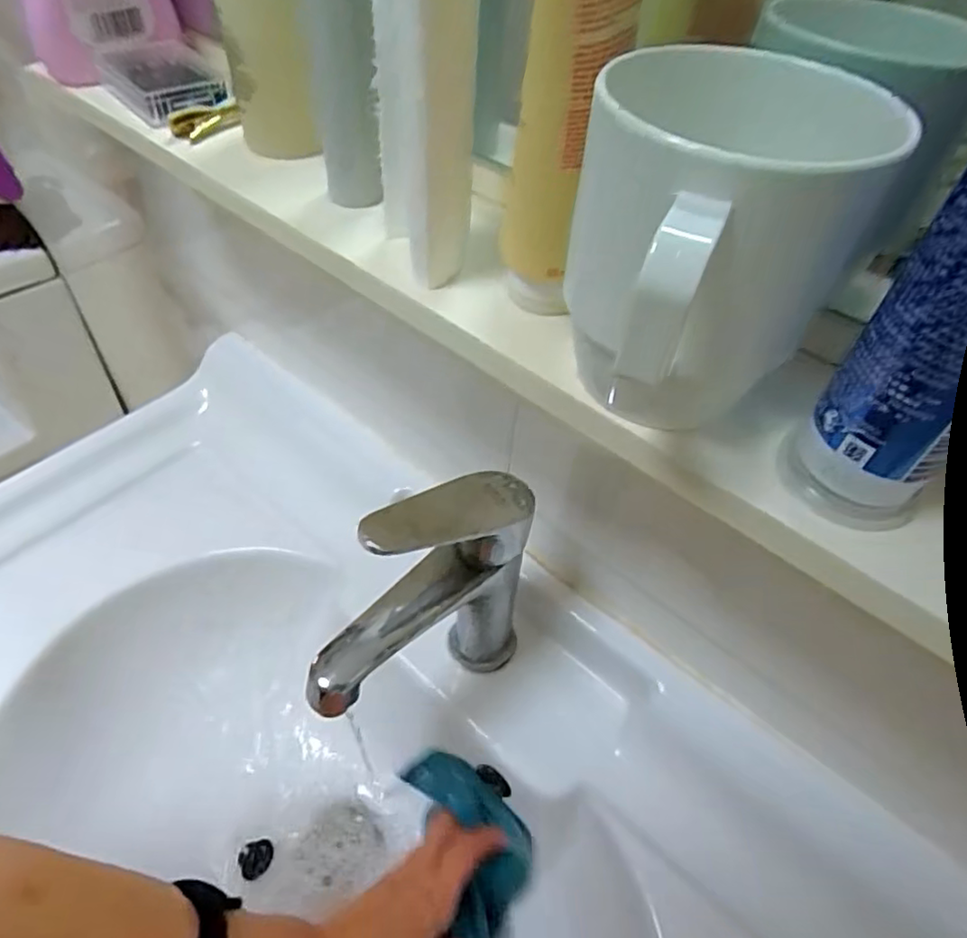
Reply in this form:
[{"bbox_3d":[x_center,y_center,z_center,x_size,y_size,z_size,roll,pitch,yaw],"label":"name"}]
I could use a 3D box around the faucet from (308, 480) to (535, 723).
[{"bbox_3d":[-0.034,0.097,0.401,0.155,0.207,0.050,-29,57,-26],"label":"faucet"}]

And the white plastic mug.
[{"bbox_3d":[0.065,-0.059,0.198,0.076,0.095,0.113,14,49,8],"label":"white plastic mug"}]

